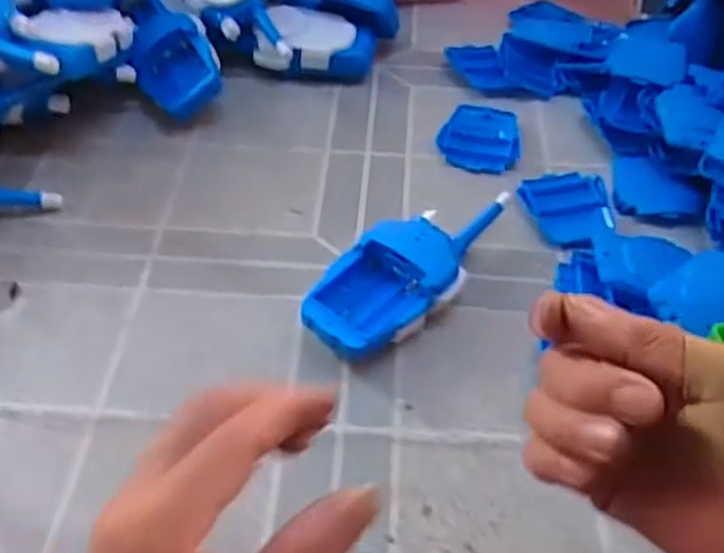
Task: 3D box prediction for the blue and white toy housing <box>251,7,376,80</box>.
[{"bbox_3d":[-0.039,-0.187,0.589,0.096,0.047,0.056,10,51,8],"label":"blue and white toy housing"}]

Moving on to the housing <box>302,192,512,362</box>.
[{"bbox_3d":[0.034,-0.005,0.452,0.160,0.035,0.060,-34,58,-25],"label":"housing"}]

